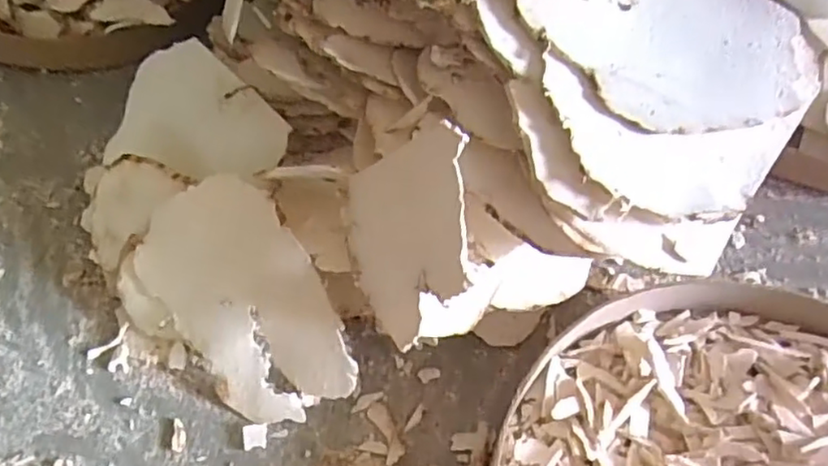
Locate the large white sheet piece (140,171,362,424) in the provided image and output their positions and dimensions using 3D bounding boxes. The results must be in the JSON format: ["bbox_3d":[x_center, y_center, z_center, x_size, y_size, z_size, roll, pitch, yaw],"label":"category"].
[{"bbox_3d":[-0.109,0.044,0.411,0.105,0.007,0.157,-33,85,15],"label":"large white sheet piece"}]

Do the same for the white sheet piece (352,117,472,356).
[{"bbox_3d":[-0.006,0.000,0.349,0.075,0.115,0.007,6,8,38],"label":"white sheet piece"}]

